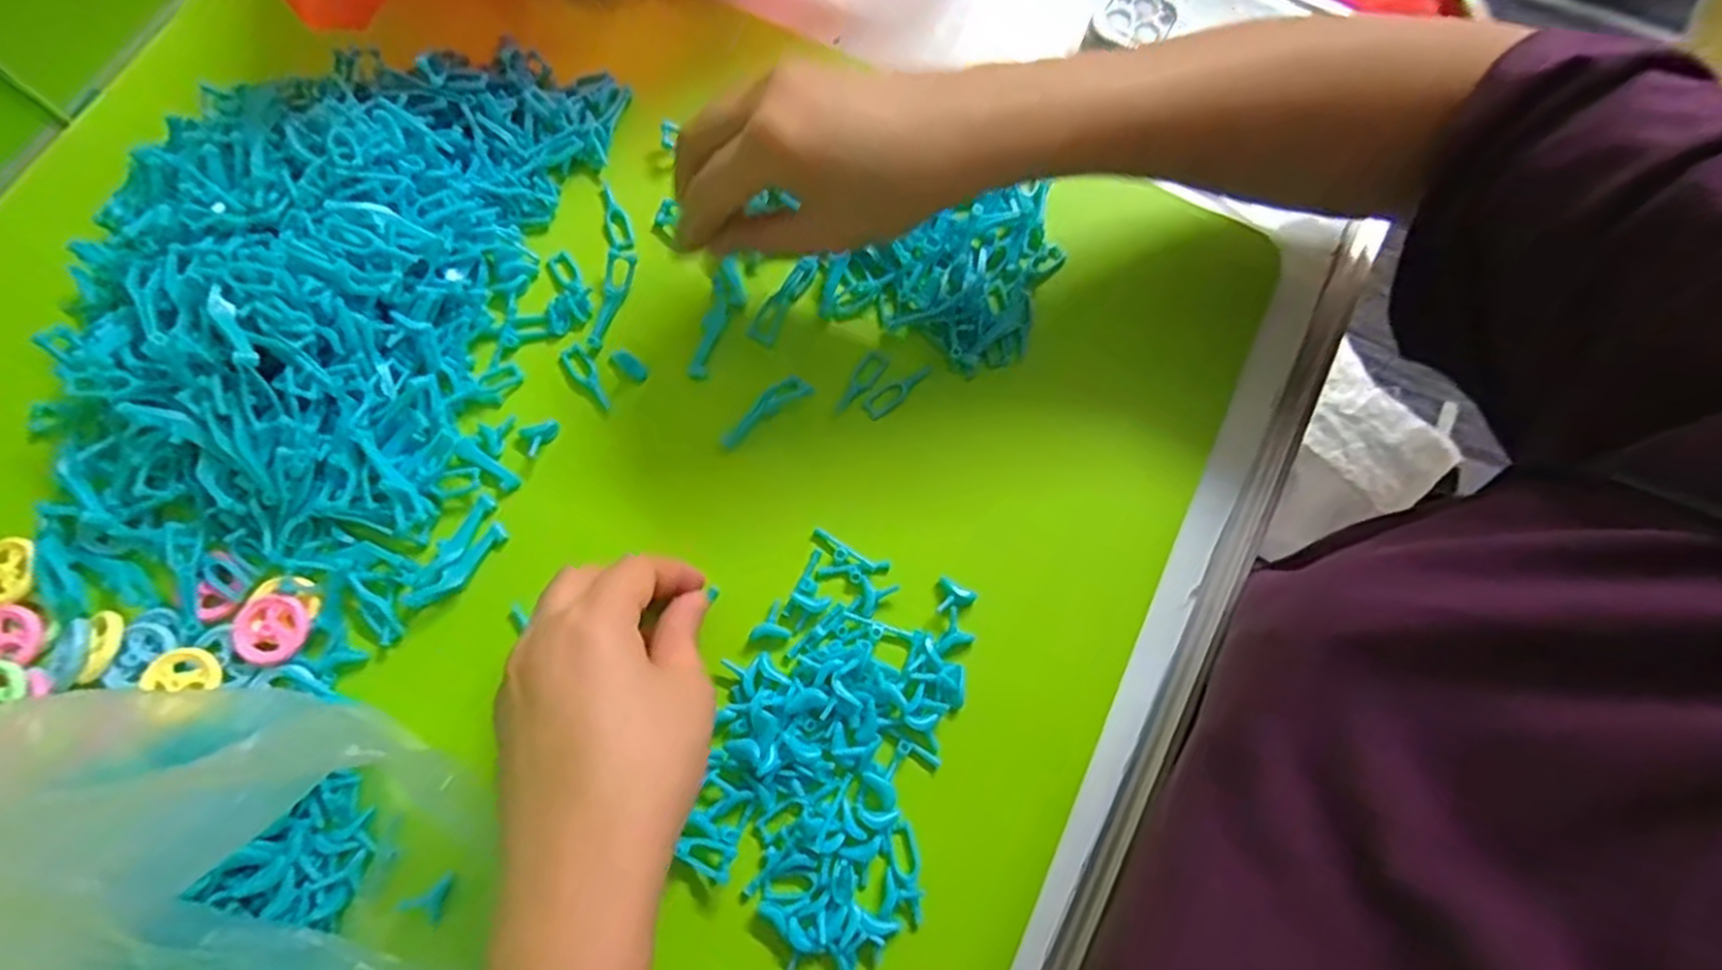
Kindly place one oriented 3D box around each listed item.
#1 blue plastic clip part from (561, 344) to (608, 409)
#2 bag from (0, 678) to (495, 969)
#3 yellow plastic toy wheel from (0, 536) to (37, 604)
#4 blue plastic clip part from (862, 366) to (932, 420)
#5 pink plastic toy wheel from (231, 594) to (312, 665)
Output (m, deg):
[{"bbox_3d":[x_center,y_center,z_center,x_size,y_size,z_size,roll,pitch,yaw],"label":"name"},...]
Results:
[{"bbox_3d":[-0.133,-0.053,0.367,0.012,0.004,0.036,-38,78,-11],"label":"blue plastic clip part"},{"bbox_3d":[-0.239,0.137,0.244,0.215,0.116,0.124,22,75,5],"label":"bag"},{"bbox_3d":[-0.375,0.037,0.330,0.023,0.006,0.028,9,74,2],"label":"yellow plastic toy wheel"},{"bbox_3d":[0.019,-0.047,0.375,0.038,0.006,0.010,-36,77,2],"label":"blue plastic clip part"},{"bbox_3d":[-0.260,0.063,0.331,0.032,0.004,0.029,-35,77,-10],"label":"pink plastic toy wheel"}]

